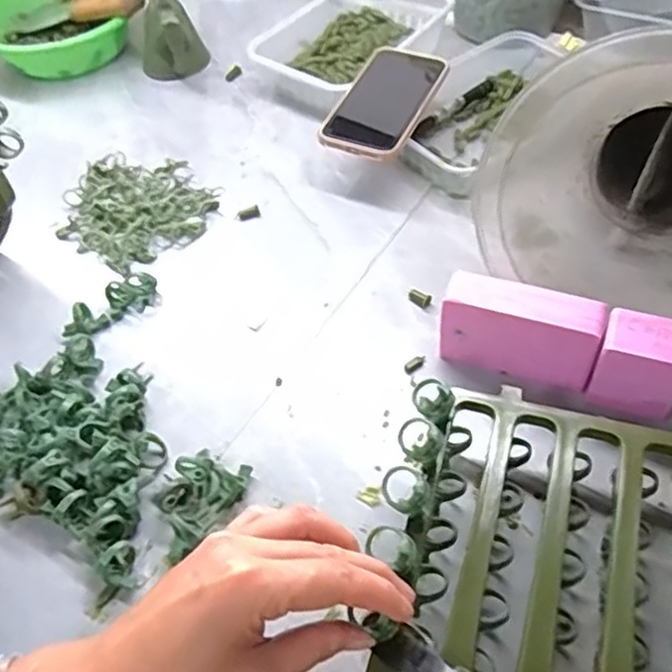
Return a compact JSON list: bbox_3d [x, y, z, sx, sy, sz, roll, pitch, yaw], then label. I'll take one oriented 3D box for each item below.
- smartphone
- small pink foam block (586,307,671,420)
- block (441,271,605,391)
[{"bbox_3d":[0.048,-0.224,0.639,0.079,0.011,0.145,20,62,17],"label":"smartphone"},{"bbox_3d":[0.205,0.018,0.455,0.053,0.056,0.038,15,54,17],"label":"small pink foam block"},{"bbox_3d":[0.131,-0.002,0.487,0.106,0.075,0.032,15,54,16],"label":"block"}]

